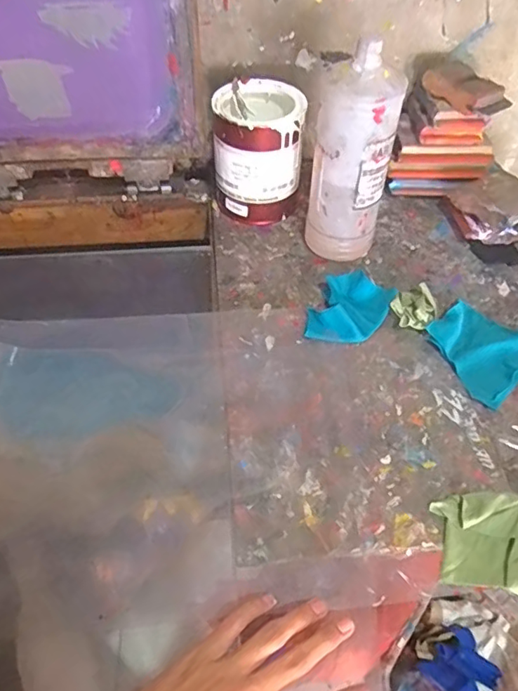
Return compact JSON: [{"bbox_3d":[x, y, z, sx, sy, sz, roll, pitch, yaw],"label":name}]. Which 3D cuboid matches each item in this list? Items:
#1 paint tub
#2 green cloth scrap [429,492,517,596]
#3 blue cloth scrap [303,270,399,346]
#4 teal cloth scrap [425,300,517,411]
[{"bbox_3d":[-0.002,-0.241,0.667,0.105,0.134,0.110,1,52,-1],"label":"paint tub"},{"bbox_3d":[0.194,0.154,0.423,0.096,0.022,0.075,2,52,0],"label":"green cloth scrap"},{"bbox_3d":[0.100,-0.041,0.575,0.075,0.019,0.097,22,54,15],"label":"blue cloth scrap"},{"bbox_3d":[0.227,0.003,0.552,0.099,0.014,0.097,38,60,25],"label":"teal cloth scrap"}]

